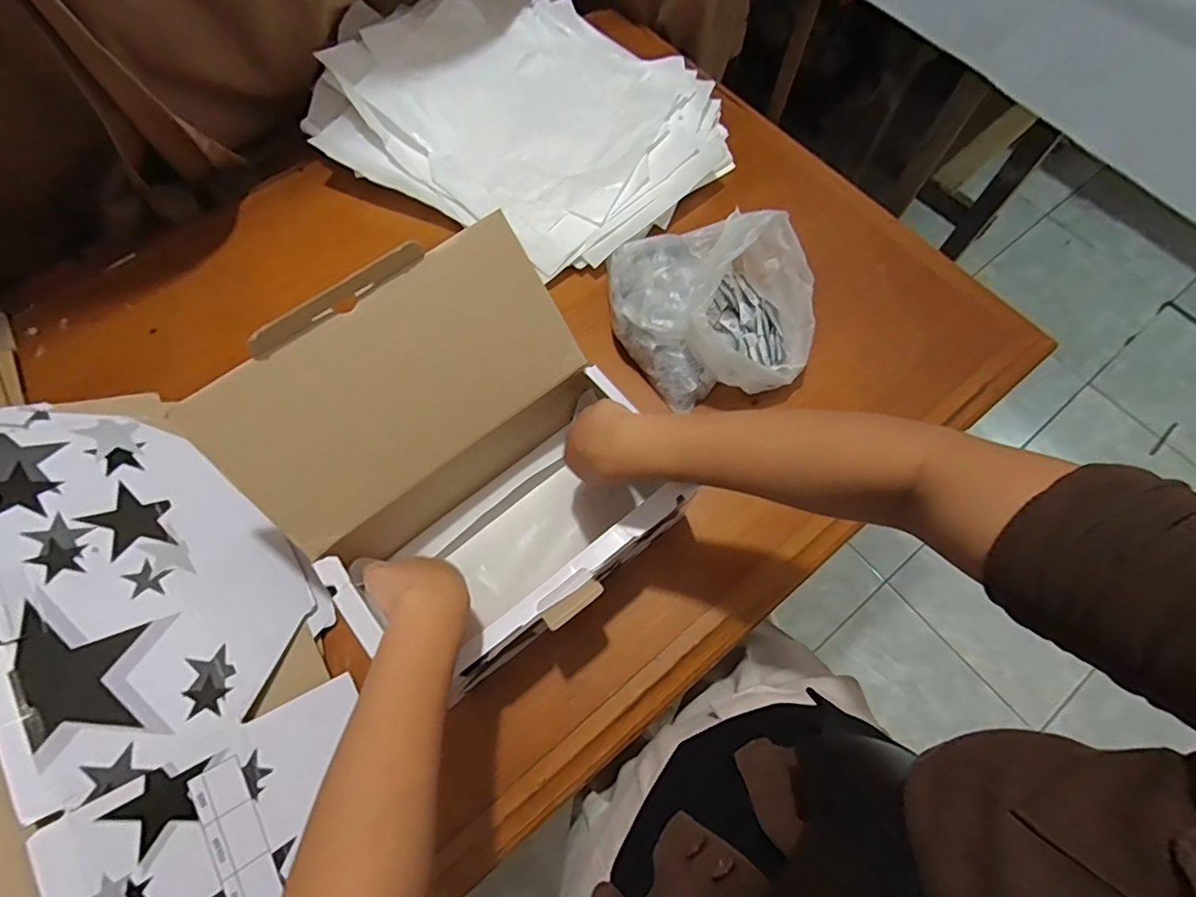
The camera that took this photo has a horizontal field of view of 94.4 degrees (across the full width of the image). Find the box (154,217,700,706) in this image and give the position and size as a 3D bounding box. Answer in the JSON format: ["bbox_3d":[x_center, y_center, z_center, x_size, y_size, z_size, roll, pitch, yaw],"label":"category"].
[{"bbox_3d":[-0.103,0.021,0.454,0.275,0.206,0.267,-37,73,-15],"label":"box"}]

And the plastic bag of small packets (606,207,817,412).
[{"bbox_3d":[0.117,-0.156,0.567,0.196,0.125,0.188,-8,68,-5],"label":"plastic bag of small packets"}]

